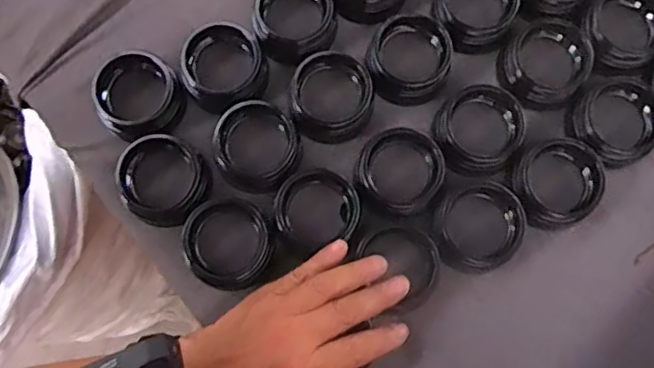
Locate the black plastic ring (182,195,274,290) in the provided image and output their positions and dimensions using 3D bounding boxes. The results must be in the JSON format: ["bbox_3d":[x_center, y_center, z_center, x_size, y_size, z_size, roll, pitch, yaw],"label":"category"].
[{"bbox_3d":[-0.073,0.043,0.453,0.062,0.030,0.066,0,78,0],"label":"black plastic ring"}]

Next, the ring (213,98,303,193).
[{"bbox_3d":[-0.053,-0.029,0.465,0.062,0.021,0.064,0,78,0],"label":"ring"}]

